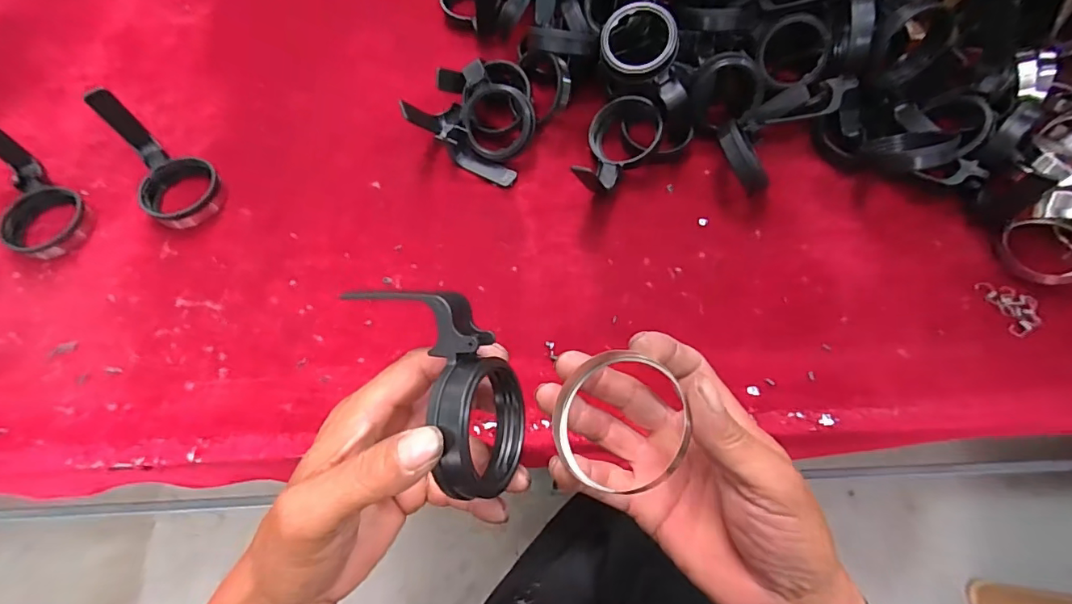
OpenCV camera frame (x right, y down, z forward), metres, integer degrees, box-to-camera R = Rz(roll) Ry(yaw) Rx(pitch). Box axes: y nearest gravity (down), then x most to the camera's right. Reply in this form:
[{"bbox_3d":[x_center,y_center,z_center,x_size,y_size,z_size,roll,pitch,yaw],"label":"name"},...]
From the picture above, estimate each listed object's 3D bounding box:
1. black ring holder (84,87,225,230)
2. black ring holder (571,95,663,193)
[{"bbox_3d":[-0.355,-0.132,0.471,0.067,0.031,0.133,-40,99,-14],"label":"black ring holder"},{"bbox_3d":[0.081,-0.150,0.486,0.071,0.046,0.121,16,66,7],"label":"black ring holder"}]

